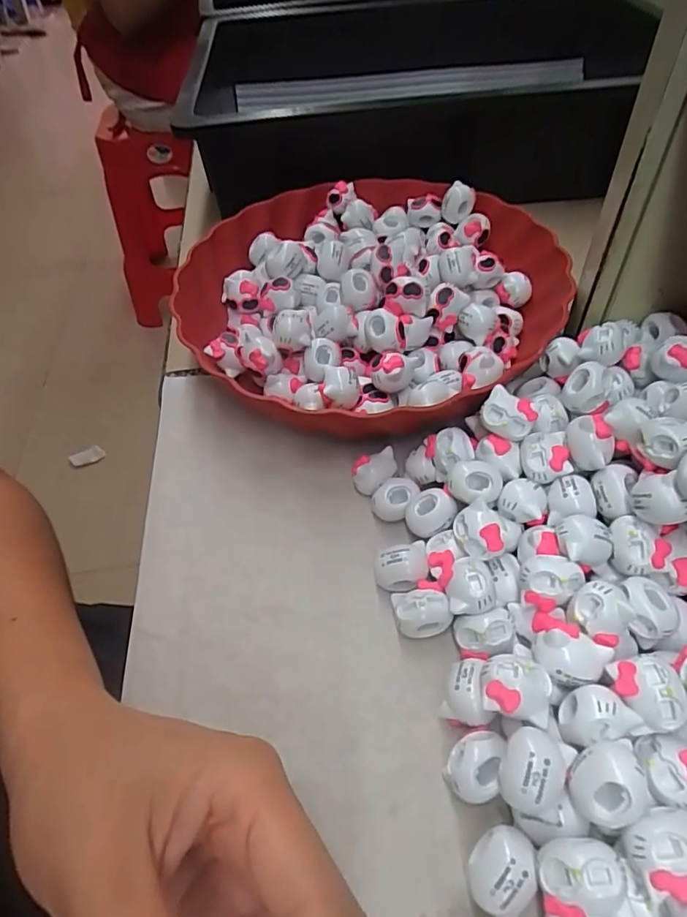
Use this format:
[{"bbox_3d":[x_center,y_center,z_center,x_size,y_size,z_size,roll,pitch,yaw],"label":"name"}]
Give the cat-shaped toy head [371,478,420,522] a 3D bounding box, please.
[{"bbox_3d":[0.027,0.022,0.279,0.017,0.018,0.020,35,59,27],"label":"cat-shaped toy head"}]

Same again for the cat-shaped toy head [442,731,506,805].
[{"bbox_3d":[0.048,0.116,0.202,0.019,0.024,0.022,8,51,8],"label":"cat-shaped toy head"}]

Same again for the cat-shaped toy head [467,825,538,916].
[{"bbox_3d":[0.054,0.140,0.182,0.024,0.022,0.021,-34,57,-23],"label":"cat-shaped toy head"}]

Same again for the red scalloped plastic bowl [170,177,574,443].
[{"bbox_3d":[0.020,-0.098,0.349,0.231,0.068,0.232,-1,50,1],"label":"red scalloped plastic bowl"}]

